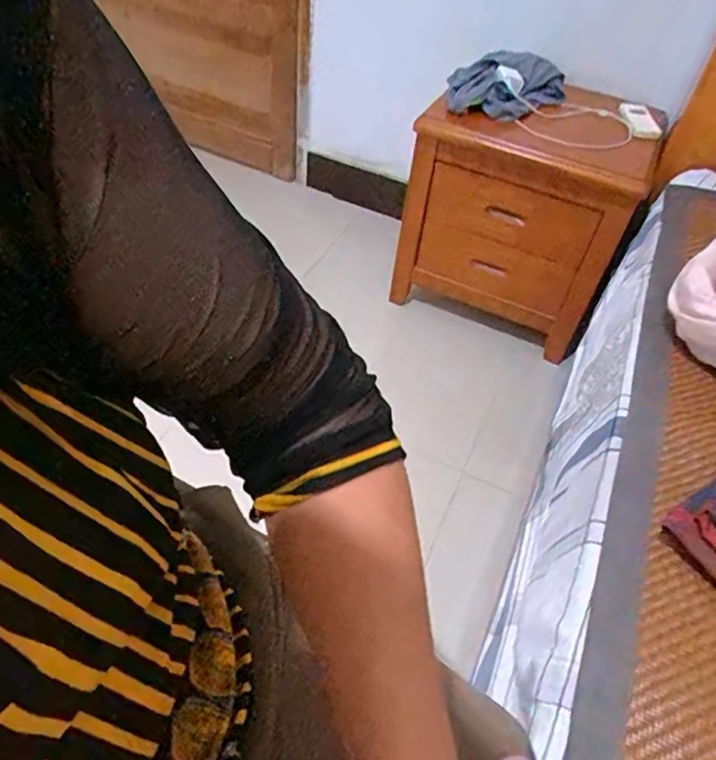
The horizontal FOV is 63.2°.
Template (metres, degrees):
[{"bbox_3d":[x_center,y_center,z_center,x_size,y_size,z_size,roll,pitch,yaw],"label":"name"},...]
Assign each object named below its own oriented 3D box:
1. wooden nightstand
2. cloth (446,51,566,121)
[{"bbox_3d":[0.382,-0.418,1.467,0.515,0.499,0.368,20,50,11],"label":"wooden nightstand"},{"bbox_3d":[0.351,-0.699,1.361,0.257,0.081,0.298,13,49,5],"label":"cloth"}]

